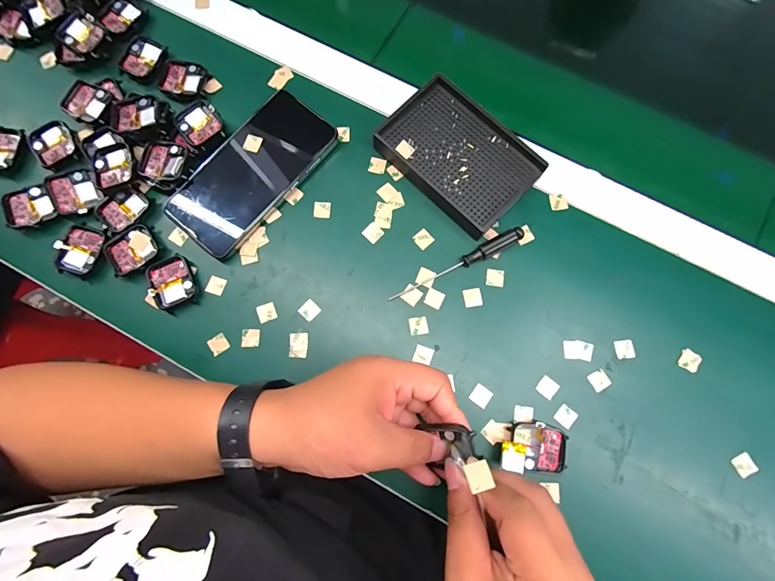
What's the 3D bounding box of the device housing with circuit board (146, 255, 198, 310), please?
[{"bbox_3d":[-0.191,-0.007,0.330,0.036,0.013,0.043,-25,80,-5],"label":"device housing with circuit board"}]

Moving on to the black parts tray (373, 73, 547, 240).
[{"bbox_3d":[0.066,-0.125,0.347,0.092,0.021,0.134,-43,82,-7],"label":"black parts tray"}]

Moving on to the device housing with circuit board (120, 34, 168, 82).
[{"bbox_3d":[-0.243,-0.232,0.372,0.036,0.008,0.043,25,80,5],"label":"device housing with circuit board"}]

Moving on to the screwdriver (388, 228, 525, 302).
[{"bbox_3d":[0.062,-0.022,0.331,0.130,0.013,0.013,-28,80,-5],"label":"screwdriver"}]

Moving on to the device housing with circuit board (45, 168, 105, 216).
[{"bbox_3d":[-0.287,-0.091,0.338,0.039,0.012,0.039,-38,81,-7],"label":"device housing with circuit board"}]

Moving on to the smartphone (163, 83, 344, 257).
[{"bbox_3d":[-0.126,-0.110,0.344,0.078,0.010,0.159,40,84,6],"label":"smartphone"}]

